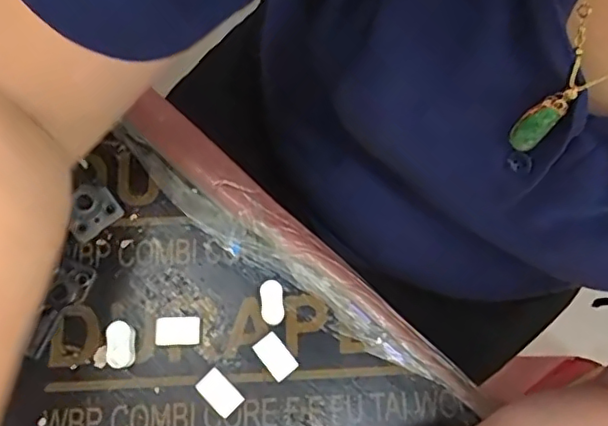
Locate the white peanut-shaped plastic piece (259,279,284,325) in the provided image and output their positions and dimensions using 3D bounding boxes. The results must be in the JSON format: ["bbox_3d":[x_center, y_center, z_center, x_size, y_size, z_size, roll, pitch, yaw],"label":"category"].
[{"bbox_3d":[-0.019,0.055,0.352,0.013,0.015,0.026,-8,74,-5],"label":"white peanut-shaped plastic piece"}]

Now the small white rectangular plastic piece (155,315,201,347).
[{"bbox_3d":[-0.076,0.071,0.347,0.026,0.009,0.018,-4,73,-3],"label":"small white rectangular plastic piece"}]

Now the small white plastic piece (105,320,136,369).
[{"bbox_3d":[-0.109,0.078,0.341,0.015,0.014,0.026,-6,73,-4],"label":"small white plastic piece"}]

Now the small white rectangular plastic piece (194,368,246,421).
[{"bbox_3d":[-0.050,0.106,0.340,0.017,0.006,0.026,-42,79,-13],"label":"small white rectangular plastic piece"}]

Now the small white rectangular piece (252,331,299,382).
[{"bbox_3d":[-0.017,0.086,0.347,0.017,0.007,0.026,-37,78,-12],"label":"small white rectangular piece"}]

